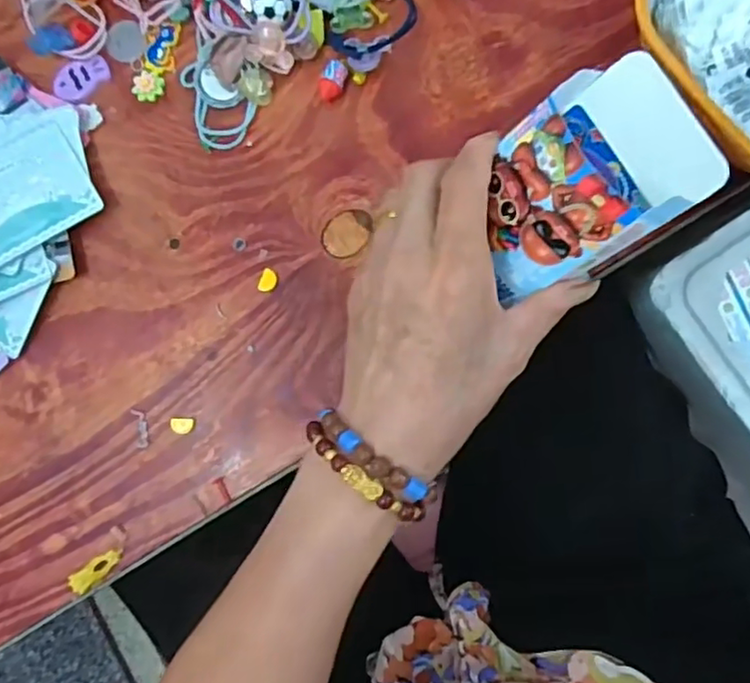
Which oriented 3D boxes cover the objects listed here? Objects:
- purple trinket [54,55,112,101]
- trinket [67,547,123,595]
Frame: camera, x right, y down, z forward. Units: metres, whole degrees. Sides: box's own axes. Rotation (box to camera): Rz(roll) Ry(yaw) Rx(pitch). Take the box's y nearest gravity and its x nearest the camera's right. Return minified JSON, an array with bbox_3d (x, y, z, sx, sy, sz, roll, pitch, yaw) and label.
[{"bbox_3d":[-0.172,-0.155,0.364,0.033,0.005,0.022,-30,86,3],"label":"purple trinket"},{"bbox_3d":[-0.155,0.128,0.346,0.031,0.009,0.012,-34,86,3],"label":"trinket"}]

